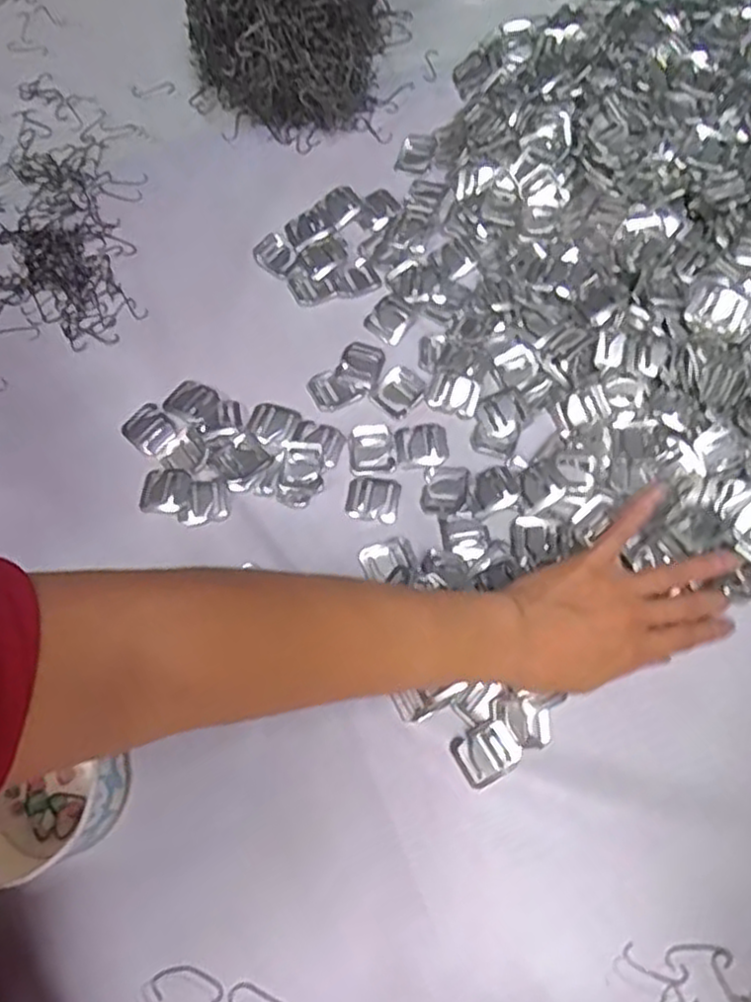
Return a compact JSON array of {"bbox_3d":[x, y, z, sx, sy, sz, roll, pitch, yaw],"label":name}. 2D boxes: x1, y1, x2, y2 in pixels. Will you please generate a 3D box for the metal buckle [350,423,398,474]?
[{"bbox_3d":[-0.003,-0.035,0.504,0.030,0.004,0.035,-7,68,-1],"label":"metal buckle"}]

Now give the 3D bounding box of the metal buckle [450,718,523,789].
[{"bbox_3d":[0.065,0.145,0.427,0.036,0.004,0.029,-29,70,-10],"label":"metal buckle"}]

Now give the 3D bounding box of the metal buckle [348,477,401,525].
[{"bbox_3d":[-0.001,-0.001,0.493,0.033,0.004,0.030,7,68,4],"label":"metal buckle"}]

